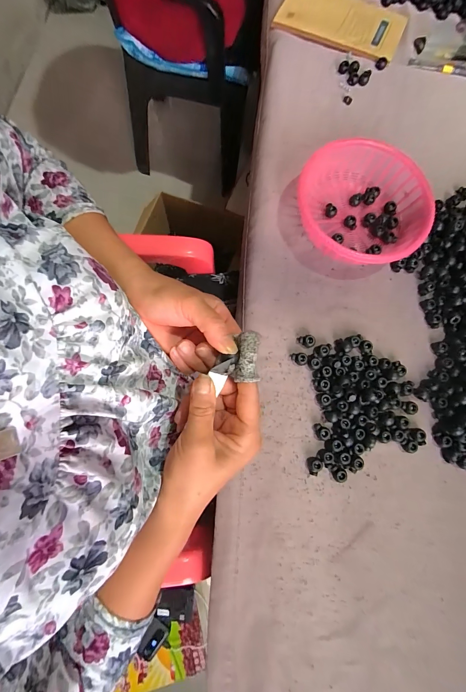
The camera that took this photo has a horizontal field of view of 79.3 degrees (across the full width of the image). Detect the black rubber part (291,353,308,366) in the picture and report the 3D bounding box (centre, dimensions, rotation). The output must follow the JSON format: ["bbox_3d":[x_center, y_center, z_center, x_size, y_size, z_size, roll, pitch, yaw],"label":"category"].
[{"bbox_3d":[0.081,0.016,0.344,0.019,0.011,0.013,-1,70,1],"label":"black rubber part"}]

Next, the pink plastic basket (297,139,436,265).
[{"bbox_3d":[0.168,-0.178,0.365,0.162,0.065,0.162,-1,70,1],"label":"pink plastic basket"}]

